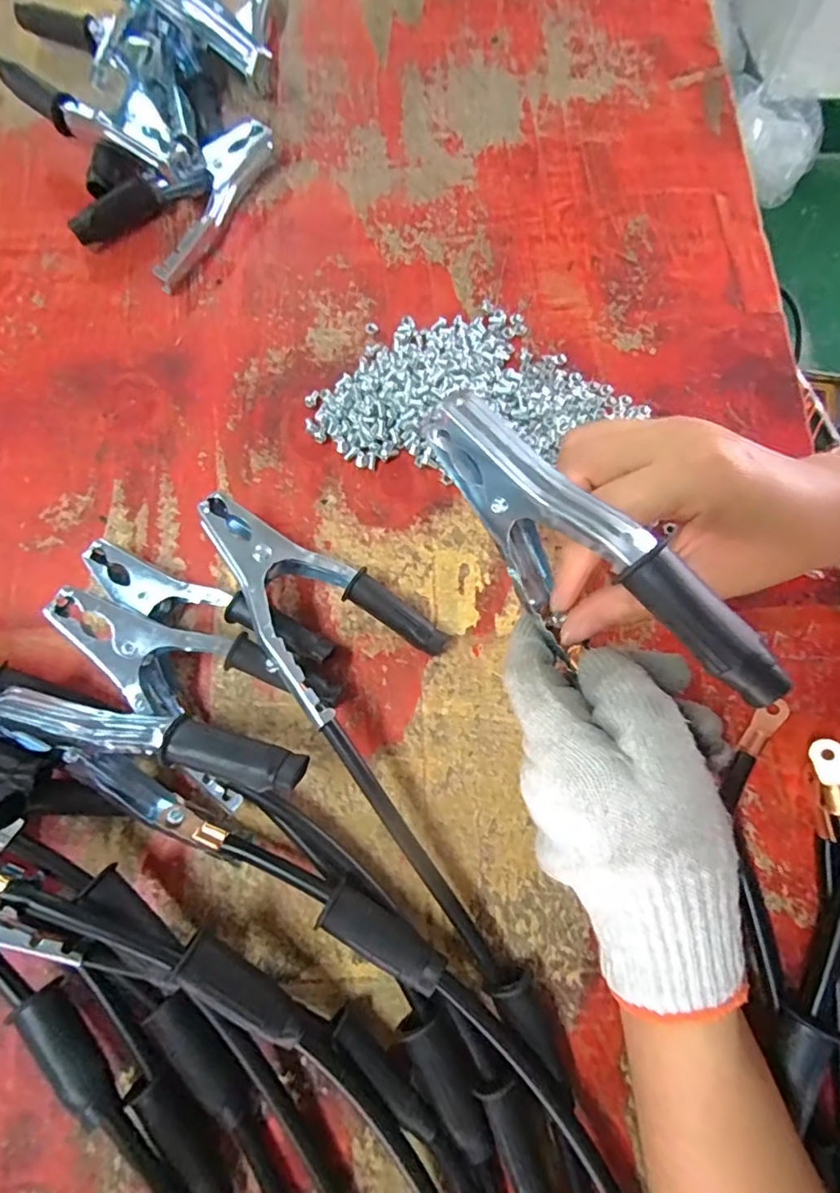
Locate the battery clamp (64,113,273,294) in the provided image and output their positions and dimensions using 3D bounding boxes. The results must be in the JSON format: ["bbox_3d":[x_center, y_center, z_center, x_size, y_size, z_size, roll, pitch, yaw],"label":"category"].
[{"bbox_3d":[-0.162,-0.276,0.385,0.078,0.028,0.132,29,76,8],"label":"battery clamp"}]

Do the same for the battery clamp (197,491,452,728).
[{"bbox_3d":[-0.055,-0.008,0.304,0.085,0.016,0.132,-27,75,-29],"label":"battery clamp"}]

